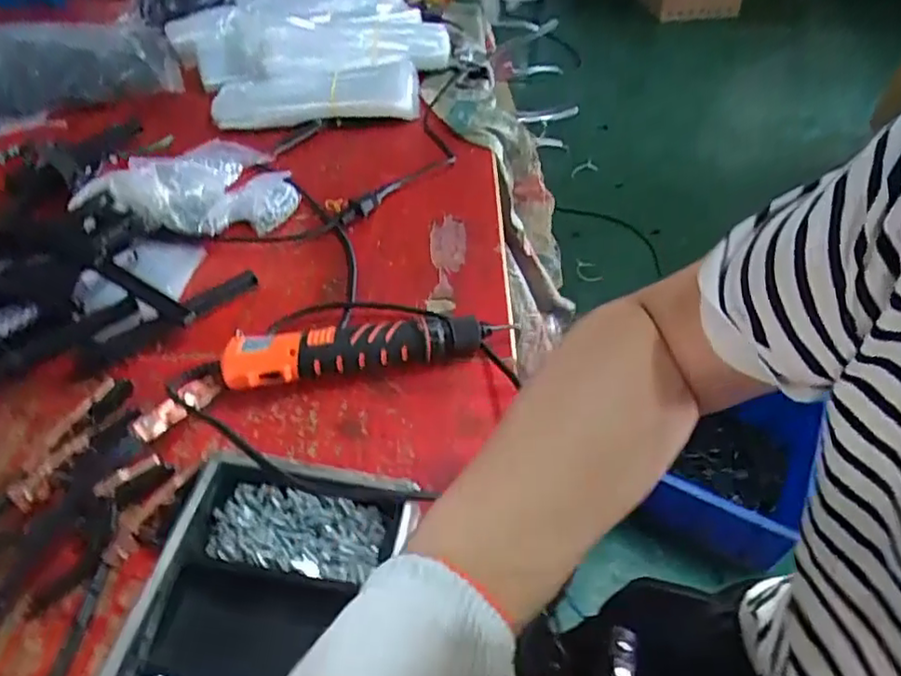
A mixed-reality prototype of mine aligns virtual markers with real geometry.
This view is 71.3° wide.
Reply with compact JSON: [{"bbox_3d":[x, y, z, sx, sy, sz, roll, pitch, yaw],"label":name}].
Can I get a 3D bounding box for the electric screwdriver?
[{"bbox_3d":[-0.073,0.005,0.568,0.251,0.050,0.053,-11,49,-13],"label":"electric screwdriver"}]

